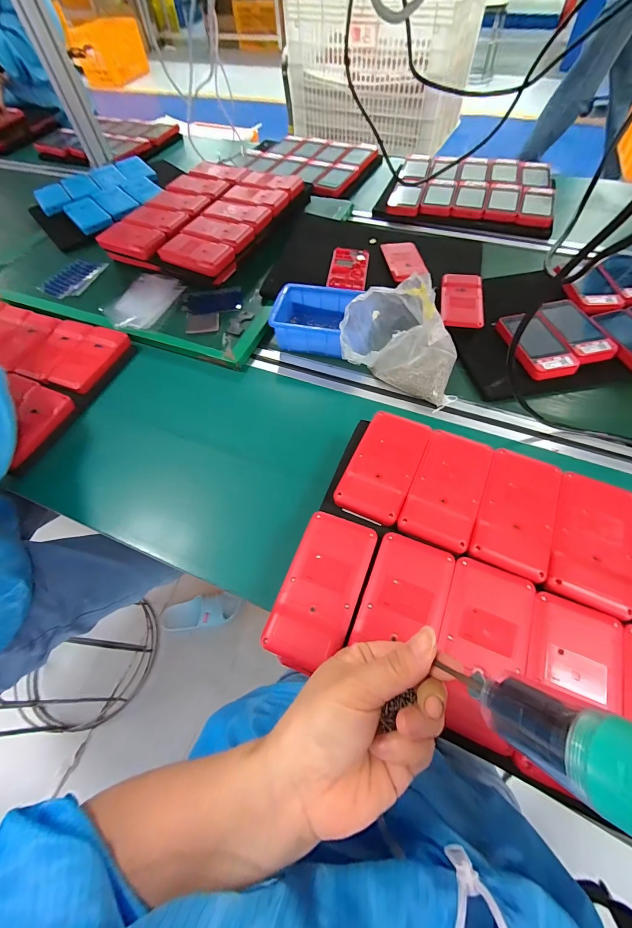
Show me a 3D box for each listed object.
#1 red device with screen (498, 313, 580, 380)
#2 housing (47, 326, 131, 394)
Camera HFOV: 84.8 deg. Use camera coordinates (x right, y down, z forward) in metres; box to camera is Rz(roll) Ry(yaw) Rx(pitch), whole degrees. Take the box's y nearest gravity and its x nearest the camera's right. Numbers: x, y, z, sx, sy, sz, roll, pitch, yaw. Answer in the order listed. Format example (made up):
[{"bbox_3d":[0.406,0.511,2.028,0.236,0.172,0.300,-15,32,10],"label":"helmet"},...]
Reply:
[{"bbox_3d":[0.307,-0.166,0.483,0.073,0.014,0.115,-11,60,-3],"label":"red device with screen"},{"bbox_3d":[-0.343,-0.156,0.528,0.063,0.030,0.118,18,62,13],"label":"housing"}]

